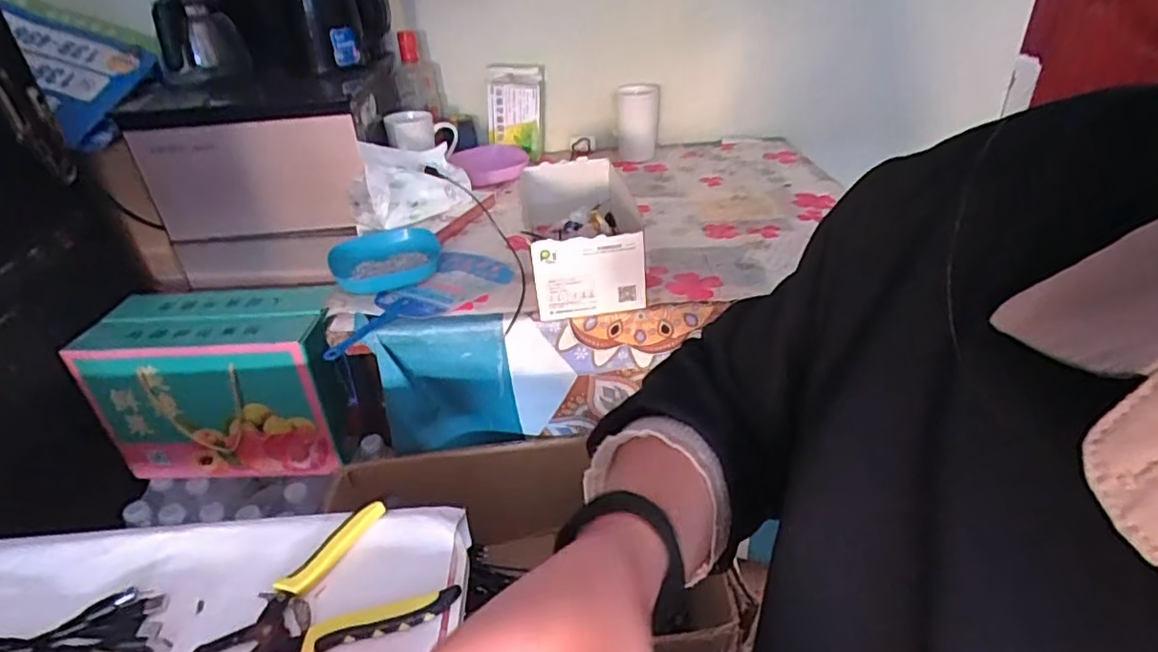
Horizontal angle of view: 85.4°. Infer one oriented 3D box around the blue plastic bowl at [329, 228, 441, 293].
[{"bbox_3d":[-0.253,-0.083,0.818,0.127,0.041,0.125,-2,33,1],"label":"blue plastic bowl"}]

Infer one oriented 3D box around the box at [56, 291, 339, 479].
[{"bbox_3d":[-0.515,0.082,0.946,0.323,0.228,0.163,-2,33,2],"label":"box"}]

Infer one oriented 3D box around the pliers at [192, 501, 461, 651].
[{"bbox_3d":[-0.181,0.189,0.439,0.155,0.010,0.114,-21,37,-26],"label":"pliers"}]

